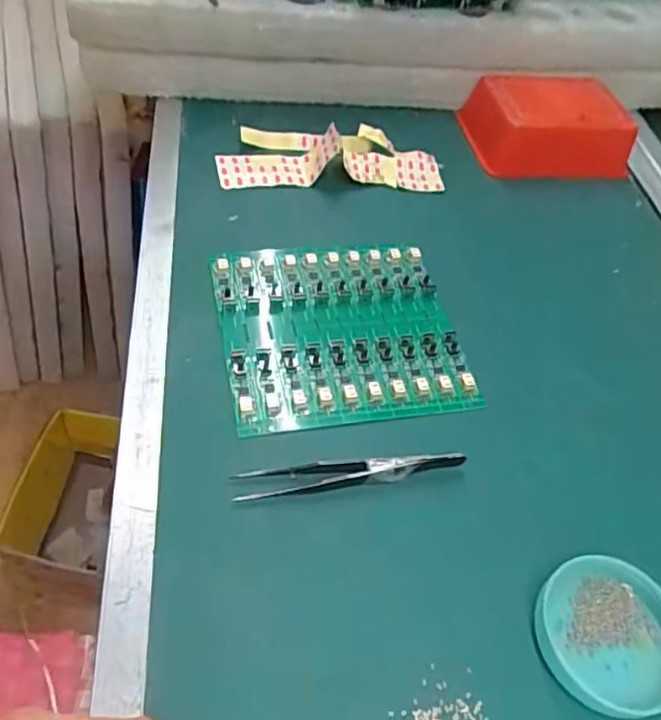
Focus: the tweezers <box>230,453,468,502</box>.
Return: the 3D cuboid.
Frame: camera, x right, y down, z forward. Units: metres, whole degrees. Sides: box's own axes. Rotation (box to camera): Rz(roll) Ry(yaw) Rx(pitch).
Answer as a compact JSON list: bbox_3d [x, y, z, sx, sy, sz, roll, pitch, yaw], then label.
[{"bbox_3d":[0.011,0.055,0.316,0.116,0.008,0.014,-4,52,-13],"label":"tweezers"}]

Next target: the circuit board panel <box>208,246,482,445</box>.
[{"bbox_3d":[0.007,-0.022,0.377,0.138,0.009,0.130,-6,53,-14],"label":"circuit board panel"}]

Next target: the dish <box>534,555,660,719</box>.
[{"bbox_3d":[0.126,0.121,0.283,0.064,0.016,0.062,5,51,-6],"label":"dish"}]

